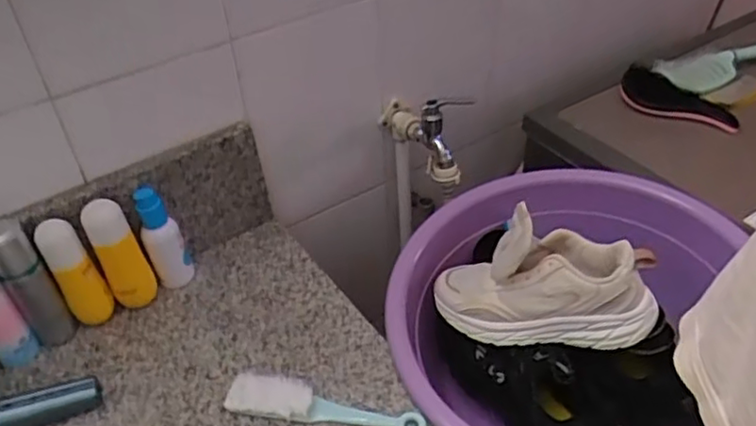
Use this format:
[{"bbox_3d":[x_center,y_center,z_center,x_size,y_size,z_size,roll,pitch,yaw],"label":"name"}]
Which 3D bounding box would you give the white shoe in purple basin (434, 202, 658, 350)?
[{"bbox_3d":[0.186,0.078,0.734,0.236,0.116,0.105,4,41,8],"label":"white shoe in purple basin"}]

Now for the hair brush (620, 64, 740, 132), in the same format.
[{"bbox_3d":[0.443,-0.164,0.959,0.168,0.032,0.088,22,45,7],"label":"hair brush"}]

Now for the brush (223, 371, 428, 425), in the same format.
[{"bbox_3d":[-0.055,0.194,0.662,0.207,0.023,0.048,7,42,12],"label":"brush"}]

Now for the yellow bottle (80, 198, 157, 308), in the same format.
[{"bbox_3d":[-0.300,0.045,0.752,0.050,0.153,0.043,-28,42,-26],"label":"yellow bottle"}]

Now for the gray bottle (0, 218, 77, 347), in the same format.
[{"bbox_3d":[-0.384,0.081,0.716,0.044,0.164,0.043,-32,48,-29],"label":"gray bottle"}]

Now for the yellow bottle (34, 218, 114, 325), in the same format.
[{"bbox_3d":[-0.342,0.070,0.738,0.046,0.145,0.032,-25,46,-23],"label":"yellow bottle"}]

